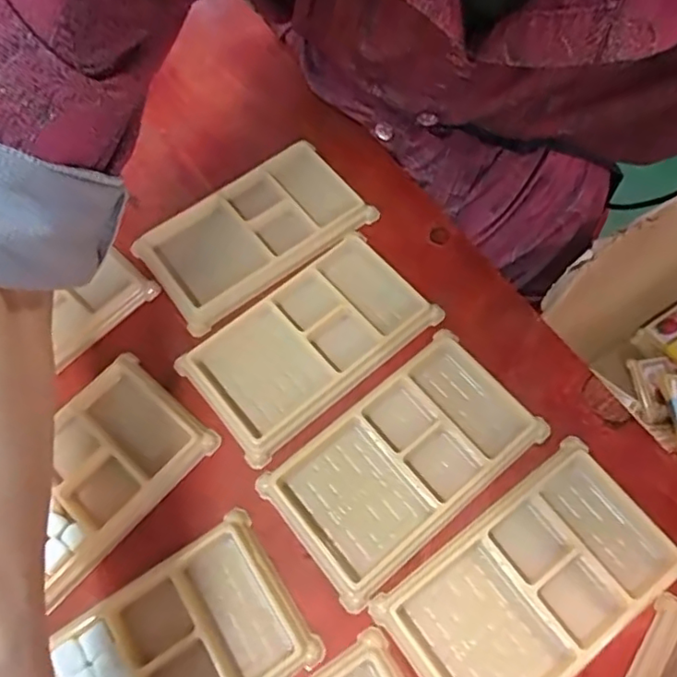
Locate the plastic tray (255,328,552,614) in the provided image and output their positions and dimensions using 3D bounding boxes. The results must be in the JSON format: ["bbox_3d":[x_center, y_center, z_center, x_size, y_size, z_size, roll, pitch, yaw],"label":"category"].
[{"bbox_3d":[0.034,0.061,0.302,0.135,0.012,0.076,-37,69,-15],"label":"plastic tray"}]

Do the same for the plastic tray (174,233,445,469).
[{"bbox_3d":[-0.016,-0.002,0.332,0.134,0.011,0.077,-39,69,-15],"label":"plastic tray"}]

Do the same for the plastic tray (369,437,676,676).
[{"bbox_3d":[0.092,0.115,0.275,0.136,0.011,0.074,-34,68,-14],"label":"plastic tray"}]

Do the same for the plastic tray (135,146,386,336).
[{"bbox_3d":[-0.053,-0.069,0.364,0.132,0.009,0.074,-35,69,-14],"label":"plastic tray"}]

